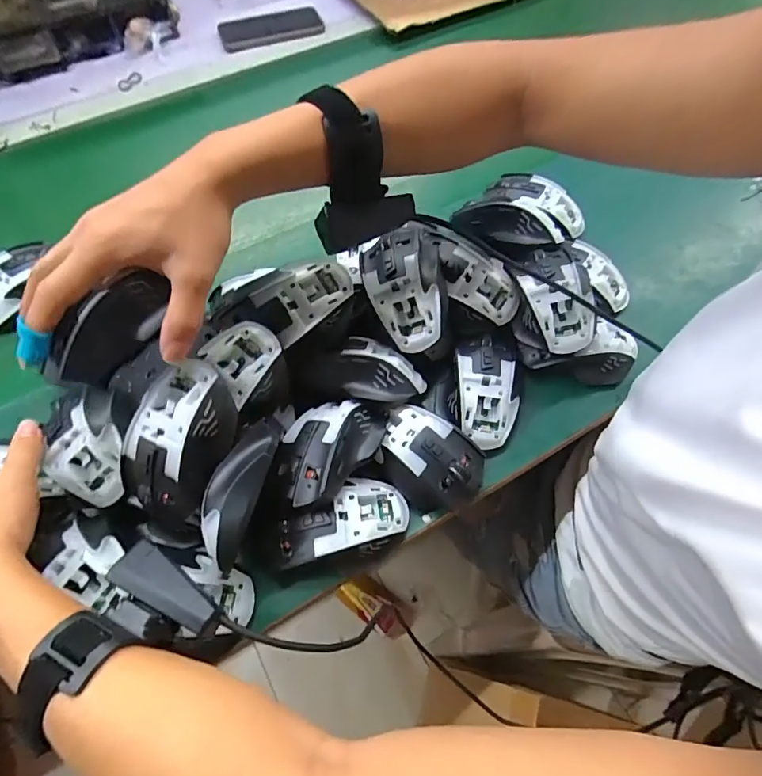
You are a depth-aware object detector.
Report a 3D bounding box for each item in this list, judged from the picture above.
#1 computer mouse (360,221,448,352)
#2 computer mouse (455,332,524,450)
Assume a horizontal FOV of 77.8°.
[{"bbox_3d":[0.023,-0.090,0.420,0.072,0.043,0.112,-11,63,-5],"label":"computer mouse"},{"bbox_3d":[0.096,-0.002,0.425,0.062,0.034,0.110,10,63,6],"label":"computer mouse"}]

